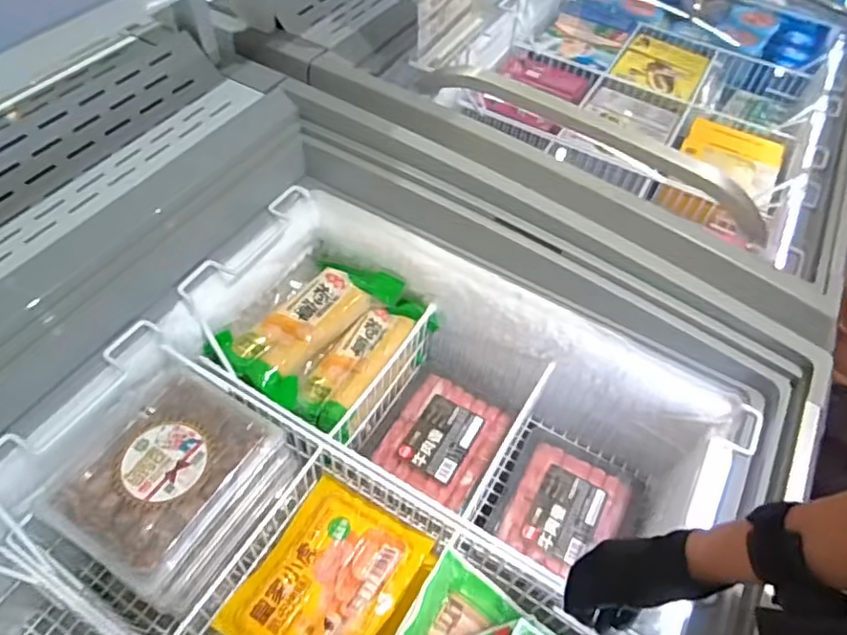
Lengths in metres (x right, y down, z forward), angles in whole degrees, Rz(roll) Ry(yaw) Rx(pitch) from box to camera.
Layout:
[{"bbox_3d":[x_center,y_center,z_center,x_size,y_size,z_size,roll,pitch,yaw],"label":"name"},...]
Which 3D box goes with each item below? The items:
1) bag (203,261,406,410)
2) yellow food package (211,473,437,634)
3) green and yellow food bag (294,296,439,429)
[{"bbox_3d":[-0.166,0.000,0.828,0.142,0.042,0.249,33,59,18],"label":"bag"},{"bbox_3d":[-0.106,0.313,0.681,0.175,0.032,0.213,27,57,14],"label":"yellow food package"},{"bbox_3d":[-0.086,0.066,0.841,0.082,0.059,0.235,35,60,19],"label":"green and yellow food bag"}]

